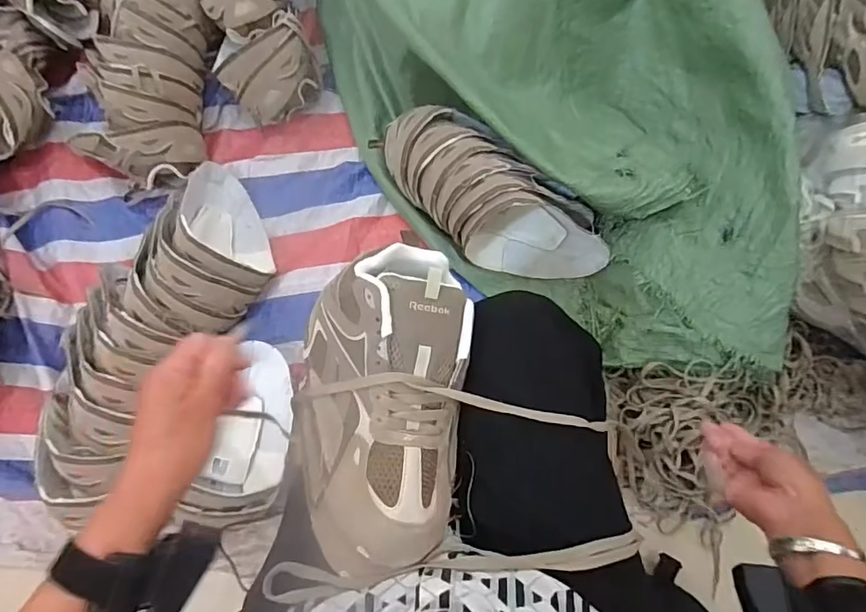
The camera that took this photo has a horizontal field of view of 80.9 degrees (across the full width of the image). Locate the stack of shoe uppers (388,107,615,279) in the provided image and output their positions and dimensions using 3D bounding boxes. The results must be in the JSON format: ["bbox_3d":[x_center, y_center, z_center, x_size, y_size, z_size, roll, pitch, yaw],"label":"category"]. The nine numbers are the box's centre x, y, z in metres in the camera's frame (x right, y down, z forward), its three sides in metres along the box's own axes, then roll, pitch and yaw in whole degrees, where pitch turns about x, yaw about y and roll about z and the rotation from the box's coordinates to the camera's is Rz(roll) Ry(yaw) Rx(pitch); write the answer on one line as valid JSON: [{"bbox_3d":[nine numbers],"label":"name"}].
[{"bbox_3d":[0.092,-0.160,0.821,0.396,0.194,0.155,30,78,8],"label":"stack of shoe uppers"}]

